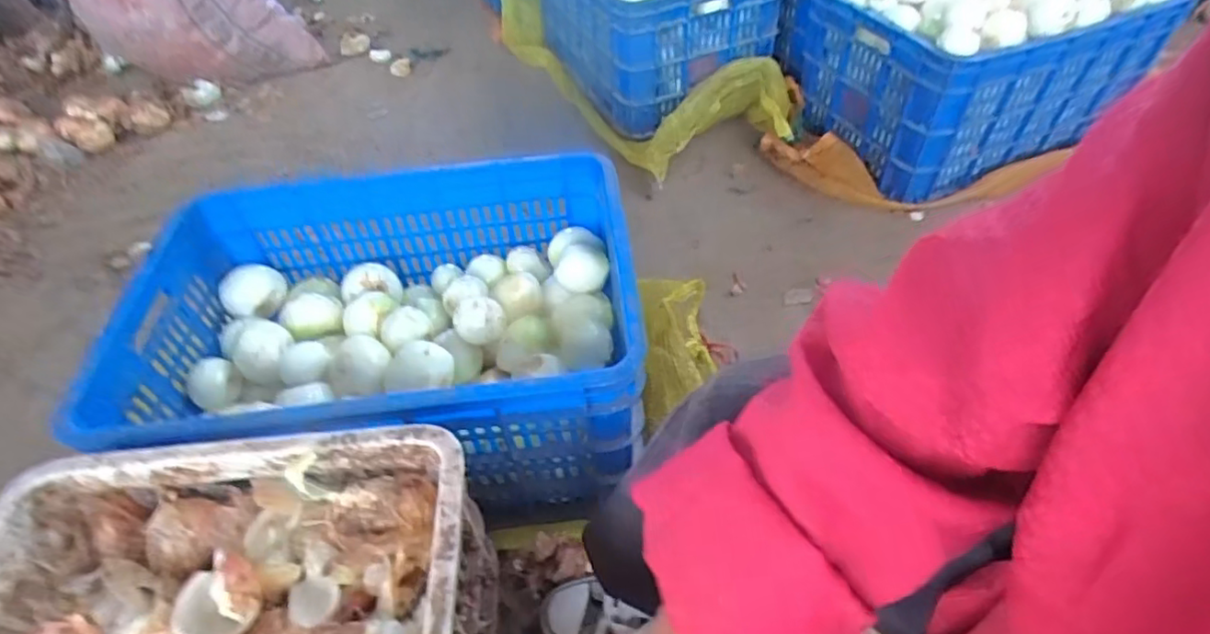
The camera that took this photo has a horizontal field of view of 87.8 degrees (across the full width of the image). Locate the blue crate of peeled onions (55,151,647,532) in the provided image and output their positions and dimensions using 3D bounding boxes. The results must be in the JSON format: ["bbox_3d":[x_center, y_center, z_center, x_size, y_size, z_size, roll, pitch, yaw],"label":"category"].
[{"bbox_3d":[-0.206,0.034,0.687,0.465,0.240,0.316,-8,48,-3],"label":"blue crate of peeled onions"}]

